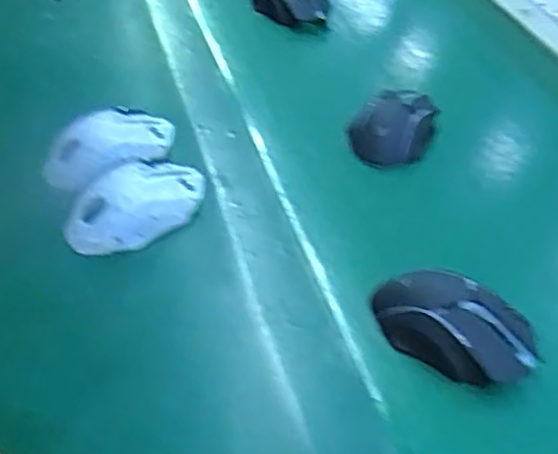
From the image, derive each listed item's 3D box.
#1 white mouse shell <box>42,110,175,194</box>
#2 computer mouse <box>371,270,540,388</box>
[{"bbox_3d":[-0.146,-0.067,0.591,0.116,0.040,0.070,-18,47,-23],"label":"white mouse shell"},{"bbox_3d":[0.121,0.067,0.473,0.112,0.034,0.057,27,46,22],"label":"computer mouse"}]

